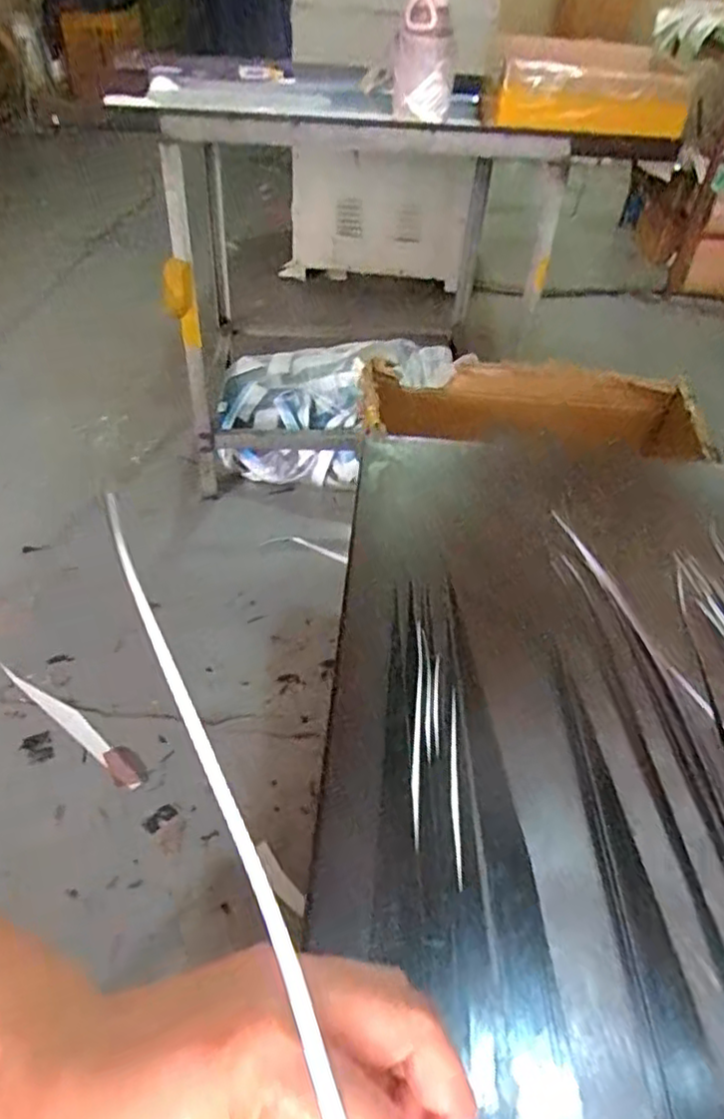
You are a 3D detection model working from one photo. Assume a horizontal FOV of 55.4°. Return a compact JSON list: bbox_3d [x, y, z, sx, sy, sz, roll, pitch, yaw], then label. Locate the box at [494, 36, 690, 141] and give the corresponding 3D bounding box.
[{"bbox_3d":[0.416,-0.778,1.160,0.374,0.141,0.080,-3,44,-8],"label":"box"}]

